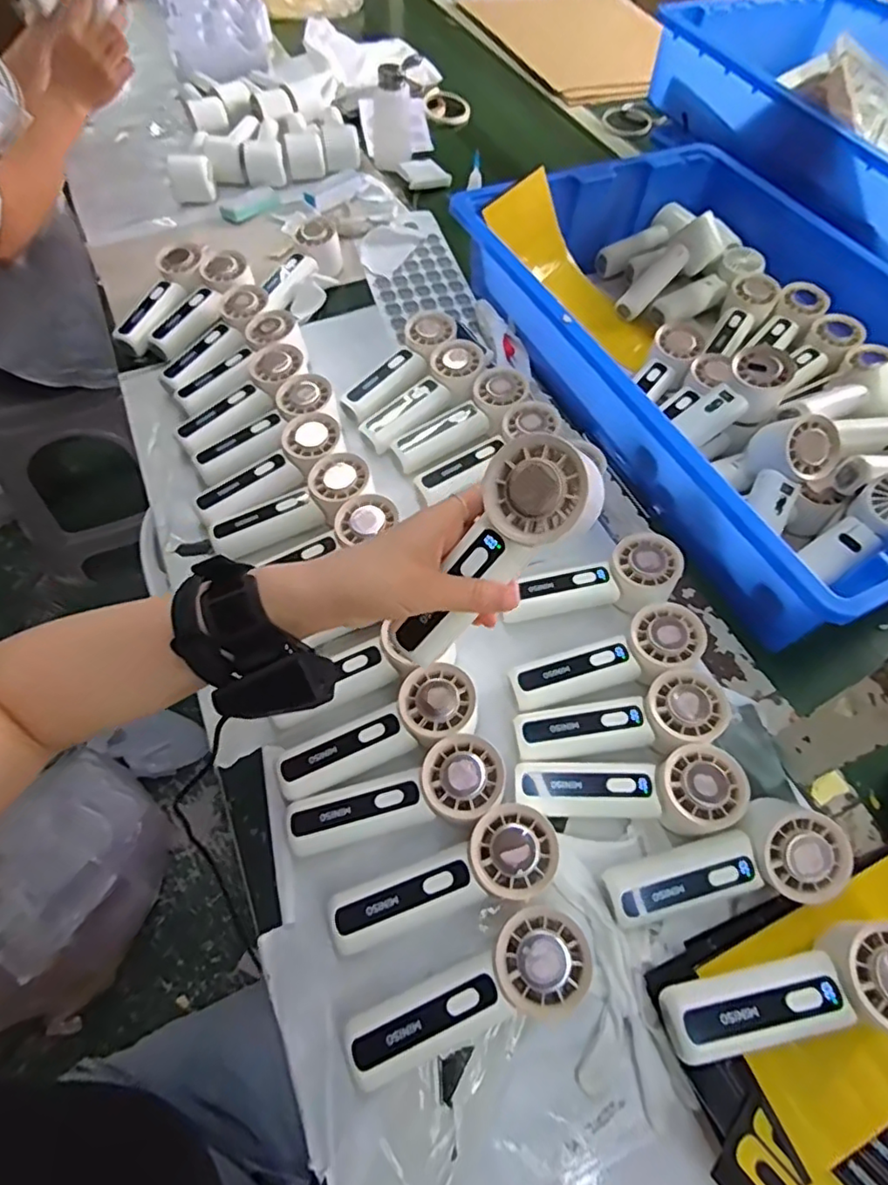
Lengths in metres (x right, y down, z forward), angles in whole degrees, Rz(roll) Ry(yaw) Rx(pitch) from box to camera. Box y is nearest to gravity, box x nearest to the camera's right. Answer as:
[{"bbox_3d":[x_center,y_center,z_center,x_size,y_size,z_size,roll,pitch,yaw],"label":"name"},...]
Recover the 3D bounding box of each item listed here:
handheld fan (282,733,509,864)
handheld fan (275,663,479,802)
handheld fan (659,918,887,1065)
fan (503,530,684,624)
[{"bbox_3d":[-0.032,0.146,0.418,0.152,0.034,0.054,-20,60,5],"label":"handheld fan"},{"bbox_3d":[-0.048,0.106,0.441,0.154,0.031,0.053,-27,63,-2],"label":"handheld fan"},{"bbox_3d":[0.208,0.233,0.348,0.156,0.042,0.051,-14,59,2],"label":"handheld fan"},{"bbox_3d":[0.125,-0.011,0.513,0.151,0.050,0.056,-9,59,-9],"label":"fan"}]

